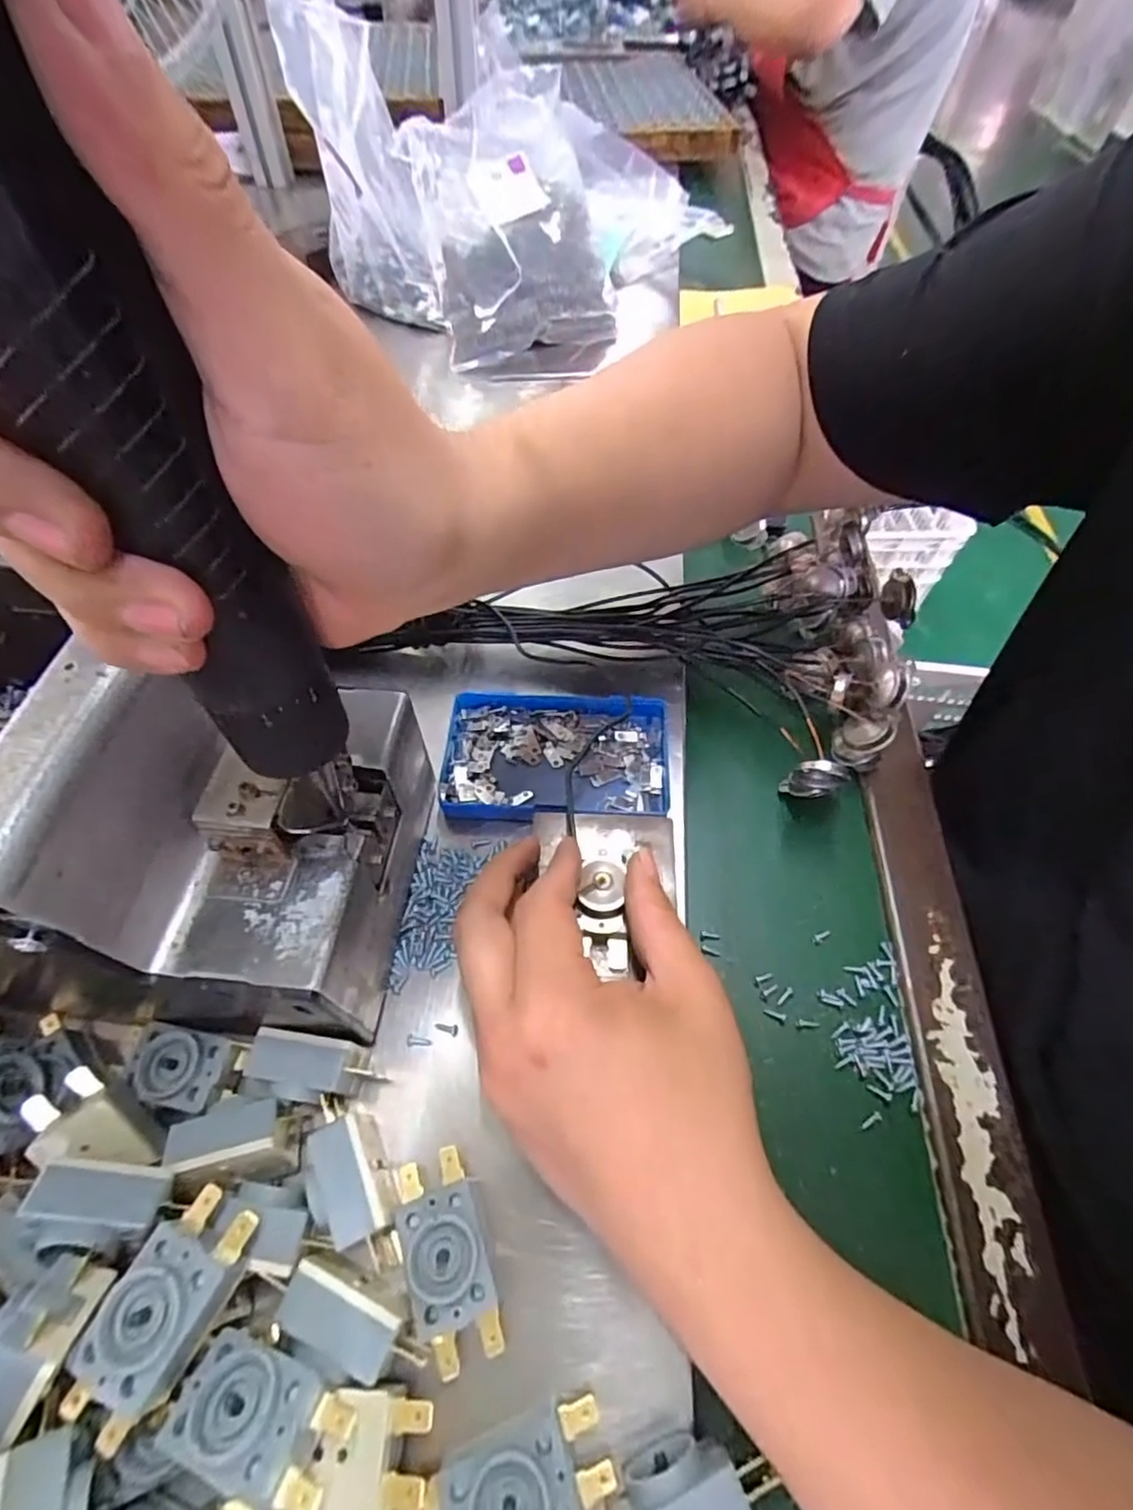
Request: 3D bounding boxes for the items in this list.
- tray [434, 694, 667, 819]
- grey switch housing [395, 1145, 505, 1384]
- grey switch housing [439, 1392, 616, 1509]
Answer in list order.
[{"bbox_3d":[-0.005,0.000,0.328,0.114,0.016,0.069,1,57,-1],"label":"tray"},{"bbox_3d":[-0.040,0.168,0.213,0.026,0.025,0.057,-16,59,-12],"label":"grey switch housing"},{"bbox_3d":[-0.011,0.210,0.182,0.047,0.022,0.026,-14,58,-11],"label":"grey switch housing"}]

